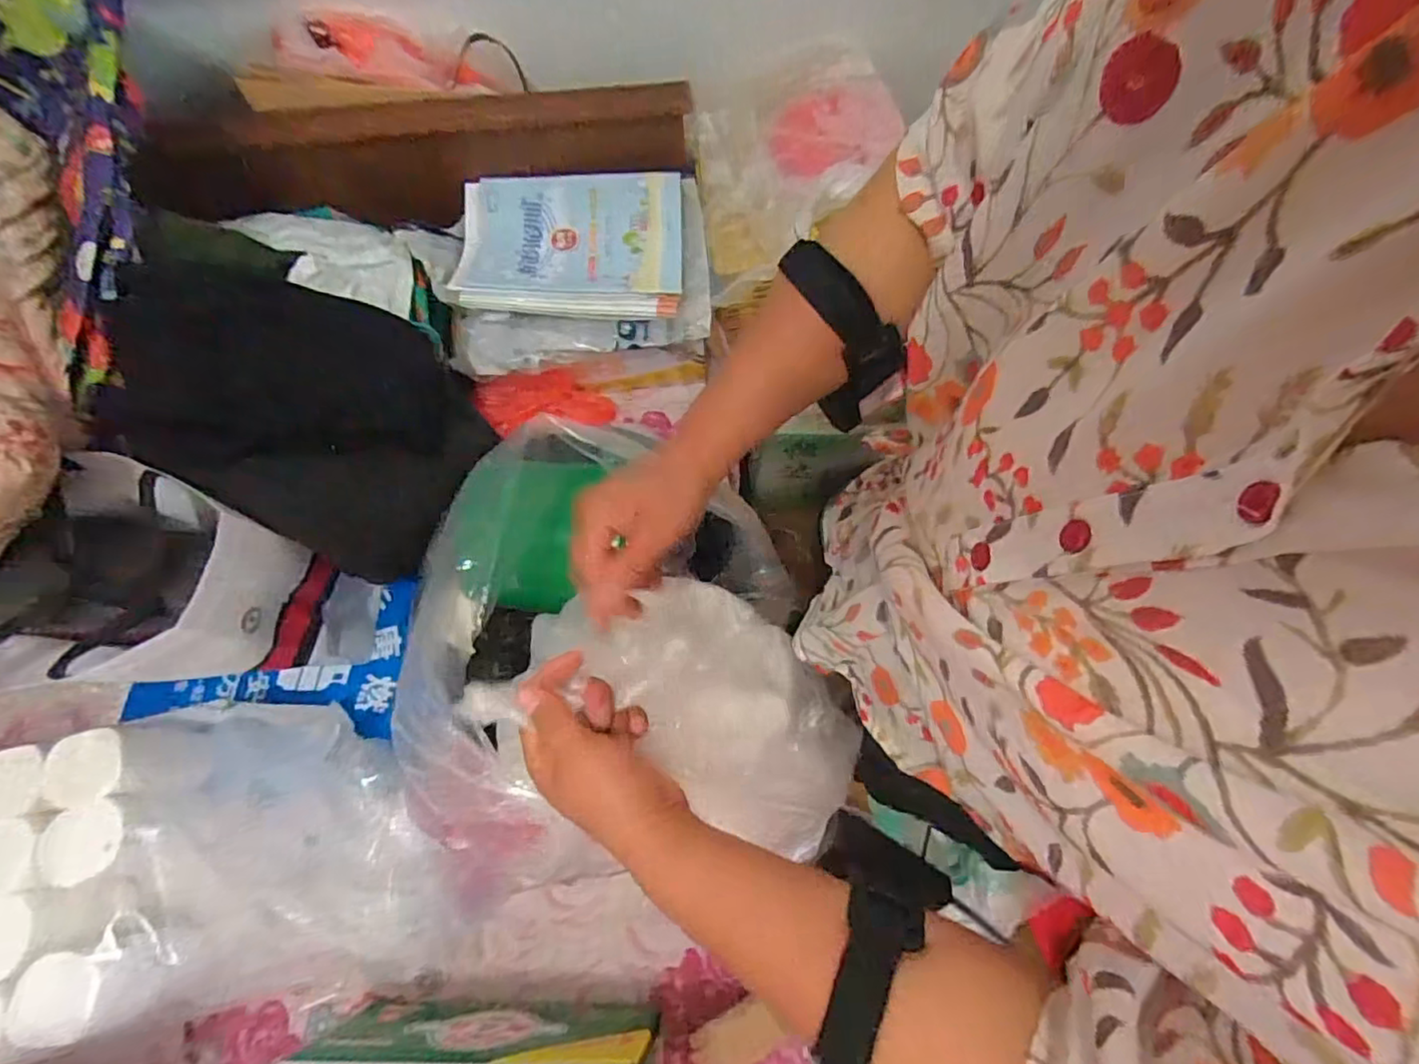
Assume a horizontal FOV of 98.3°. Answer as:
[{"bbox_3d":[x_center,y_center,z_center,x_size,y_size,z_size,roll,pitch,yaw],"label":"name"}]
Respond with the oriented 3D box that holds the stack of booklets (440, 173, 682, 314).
[{"bbox_3d":[-0.199,-0.418,0.884,0.309,0.035,0.232,-1,69,0],"label":"stack of booklets"}]

